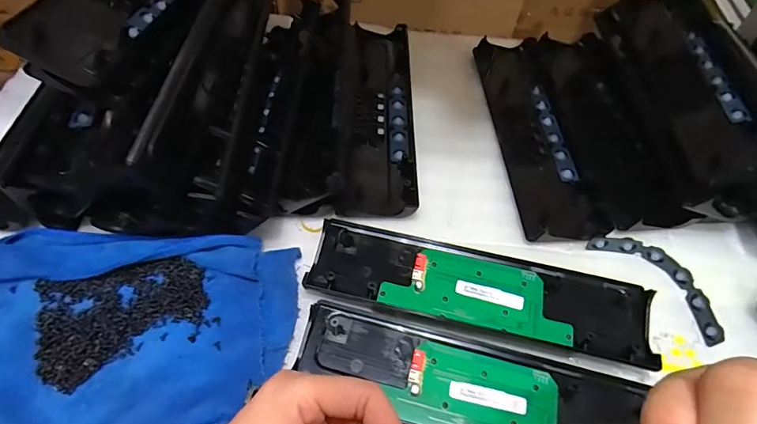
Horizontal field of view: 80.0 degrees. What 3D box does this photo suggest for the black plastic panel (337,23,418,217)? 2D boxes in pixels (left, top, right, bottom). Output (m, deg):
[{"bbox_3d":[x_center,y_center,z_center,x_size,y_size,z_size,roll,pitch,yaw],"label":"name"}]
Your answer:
[{"bbox_3d":[-0.002,-0.098,0.435,0.065,0.025,0.237,1,56,-2],"label":"black plastic panel"}]

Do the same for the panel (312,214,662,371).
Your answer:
[{"bbox_3d":[0.073,0.054,0.335,0.243,0.017,0.067,12,56,6],"label":"panel"}]

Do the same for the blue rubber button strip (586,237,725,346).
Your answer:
[{"bbox_3d":[0.217,0.051,0.347,0.035,0.013,0.107,-33,63,-22],"label":"blue rubber button strip"}]

